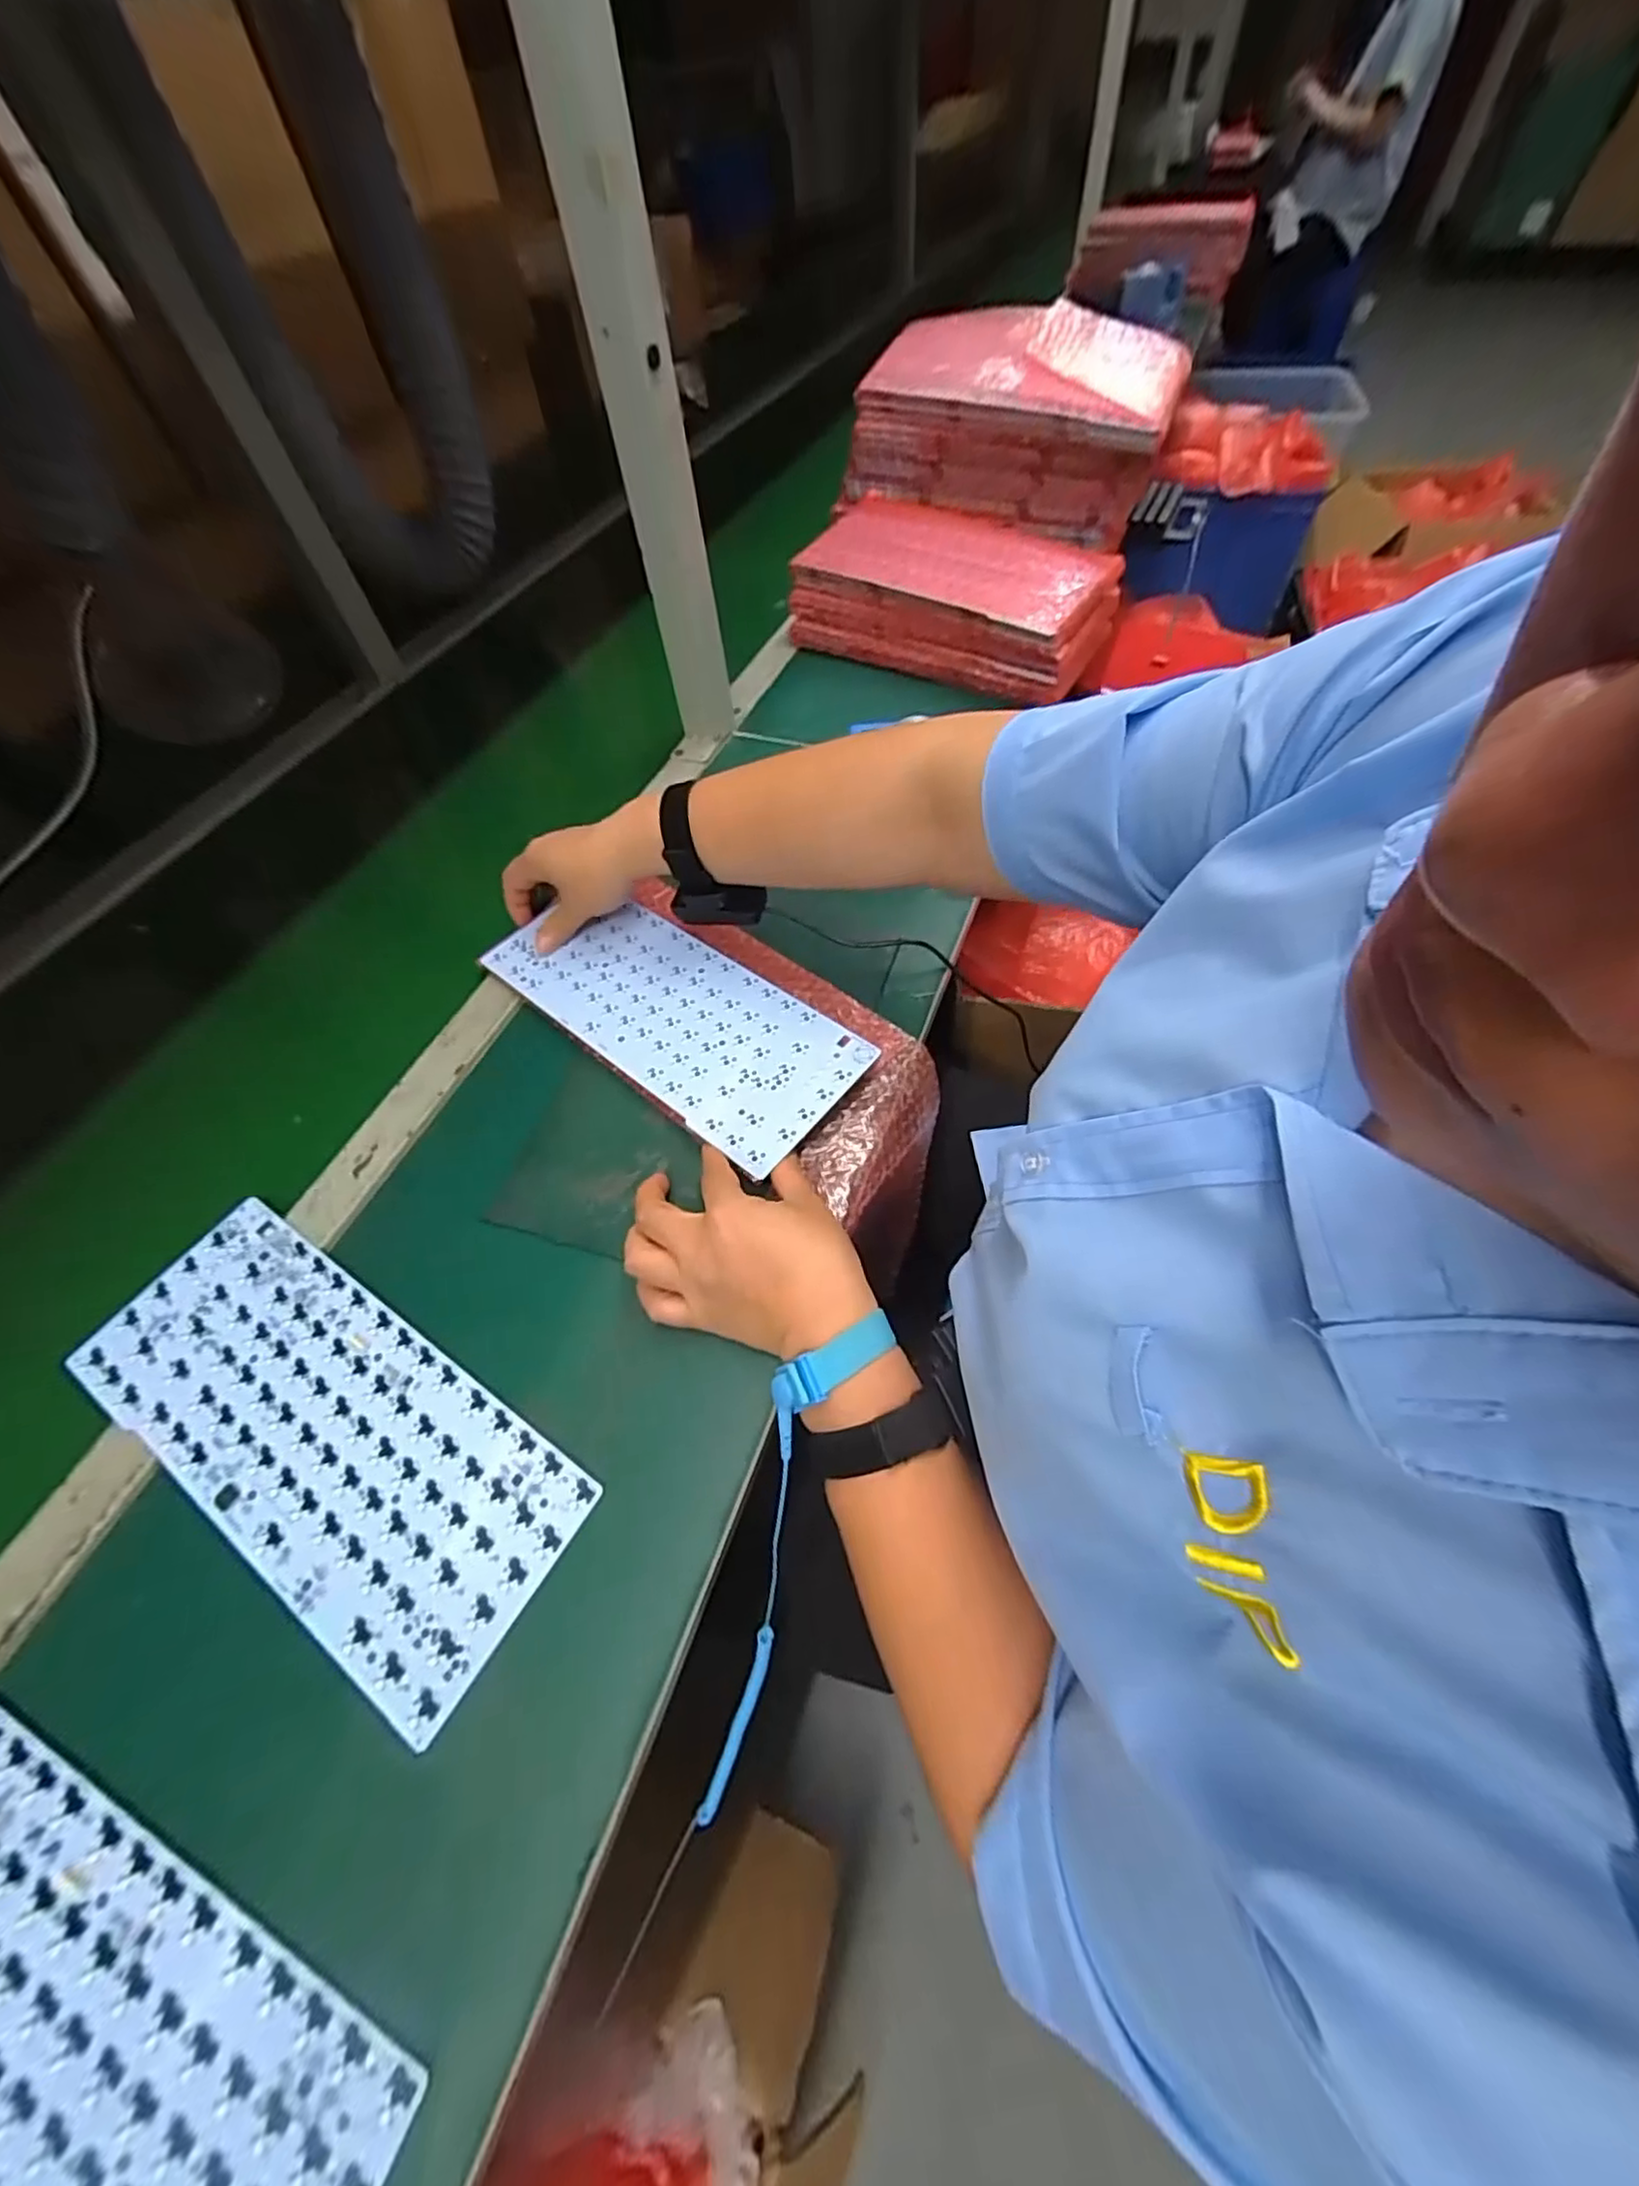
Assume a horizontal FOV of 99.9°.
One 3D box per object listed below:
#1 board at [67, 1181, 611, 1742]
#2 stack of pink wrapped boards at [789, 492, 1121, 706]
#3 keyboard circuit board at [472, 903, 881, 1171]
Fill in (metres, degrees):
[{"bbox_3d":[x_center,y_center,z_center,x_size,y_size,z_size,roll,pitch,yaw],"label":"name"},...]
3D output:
[{"bbox_3d":[-0.271,0.179,0.375,0.306,0.004,0.118,28,63,19],"label":"board"},{"bbox_3d":[0.150,-0.541,0.757,0.322,0.092,0.183,24,62,18],"label":"stack of pink wrapped boards"},{"bbox_3d":[-0.113,-0.063,0.505,0.302,0.005,0.120,32,65,23],"label":"keyboard circuit board"}]

